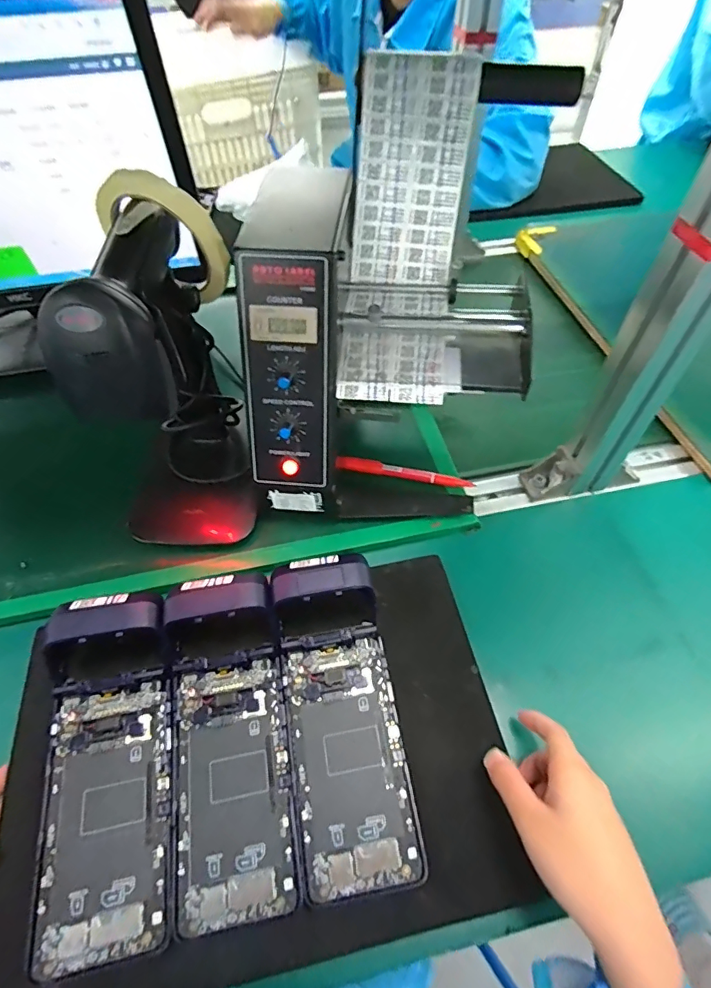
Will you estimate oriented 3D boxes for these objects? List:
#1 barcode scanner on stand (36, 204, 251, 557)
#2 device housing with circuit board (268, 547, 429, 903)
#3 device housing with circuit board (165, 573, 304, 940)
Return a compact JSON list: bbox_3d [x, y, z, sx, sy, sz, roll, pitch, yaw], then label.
[{"bbox_3d":[-0.154,-0.077,0.392,0.116,0.236,0.147,-8,54,-6],"label":"barcode scanner on stand"},{"bbox_3d":[-0.009,0.149,0.350,0.079,0.043,0.214,-8,54,-6],"label":"device housing with circuit board"},{"bbox_3d":[-0.092,0.165,0.346,0.085,0.058,0.217,-8,54,-5],"label":"device housing with circuit board"}]

